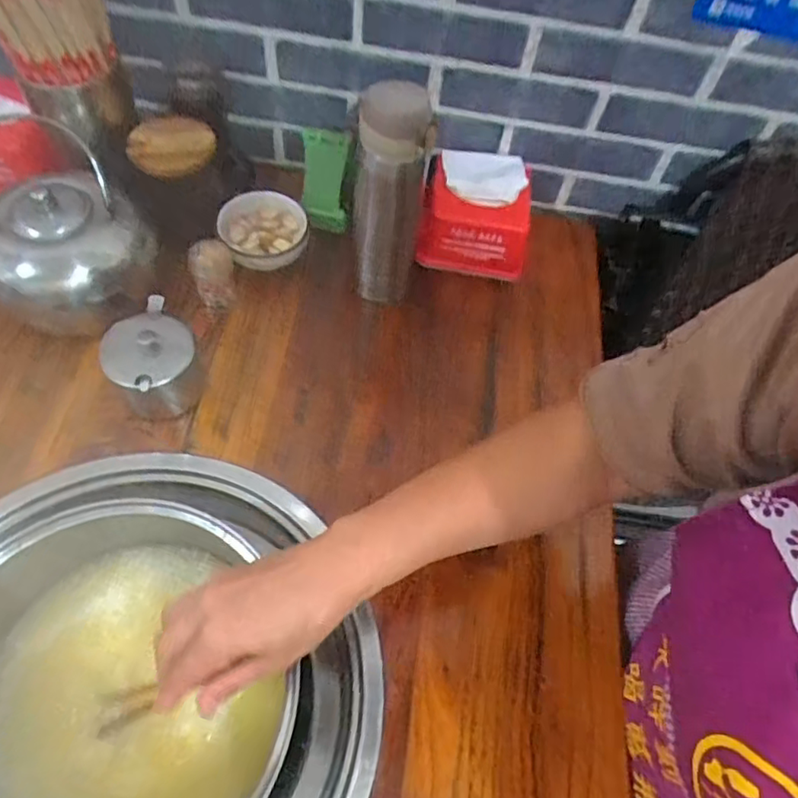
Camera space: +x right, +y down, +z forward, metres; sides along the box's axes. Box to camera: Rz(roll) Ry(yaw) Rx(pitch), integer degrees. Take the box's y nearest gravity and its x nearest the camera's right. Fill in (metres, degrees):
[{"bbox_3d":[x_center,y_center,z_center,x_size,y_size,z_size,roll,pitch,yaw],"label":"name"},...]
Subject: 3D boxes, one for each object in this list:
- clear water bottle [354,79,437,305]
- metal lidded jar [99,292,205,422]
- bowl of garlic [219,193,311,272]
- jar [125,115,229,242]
[{"bbox_3d":[-0.007,-0.194,0.569,0.065,0.237,0.069,7,59,-3],"label":"clear water bottle"},{"bbox_3d":[-0.226,-0.035,0.546,0.078,0.072,0.079,3,59,-5],"label":"metal lidded jar"},{"bbox_3d":[-0.147,-0.178,0.644,0.092,0.052,0.085,-1,60,-8],"label":"bowl of garlic"},{"bbox_3d":[-0.229,-0.222,0.622,0.092,0.108,0.080,-20,64,-17],"label":"jar"}]

